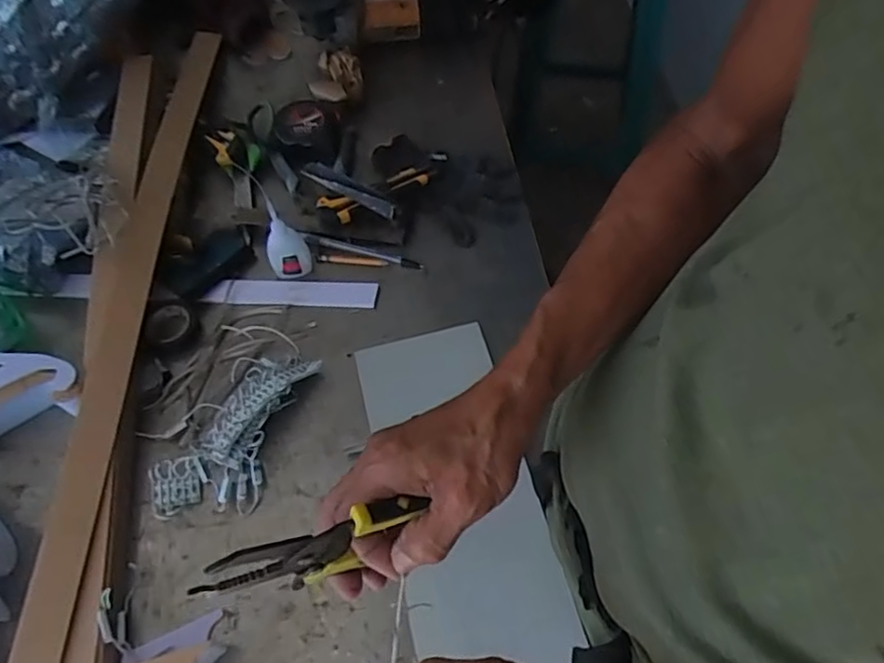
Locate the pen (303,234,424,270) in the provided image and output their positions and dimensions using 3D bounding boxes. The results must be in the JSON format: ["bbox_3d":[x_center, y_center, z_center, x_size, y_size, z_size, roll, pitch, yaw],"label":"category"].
[{"bbox_3d":[-0.092,-0.094,0.724,0.144,0.014,0.013,11,60,10],"label":"pen"}]

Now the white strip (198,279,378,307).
[{"bbox_3d":[-0.171,-0.044,0.704,0.192,0.005,0.030,2,70,1],"label":"white strip"}]

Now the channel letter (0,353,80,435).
[{"bbox_3d":[-0.430,0.063,0.627,0.131,0.052,0.092,-18,60,-7],"label":"channel letter"}]

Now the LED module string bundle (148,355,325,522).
[{"bbox_3d":[-0.204,0.097,0.607,0.098,0.033,0.183,16,61,13],"label":"LED module string bundle"}]

